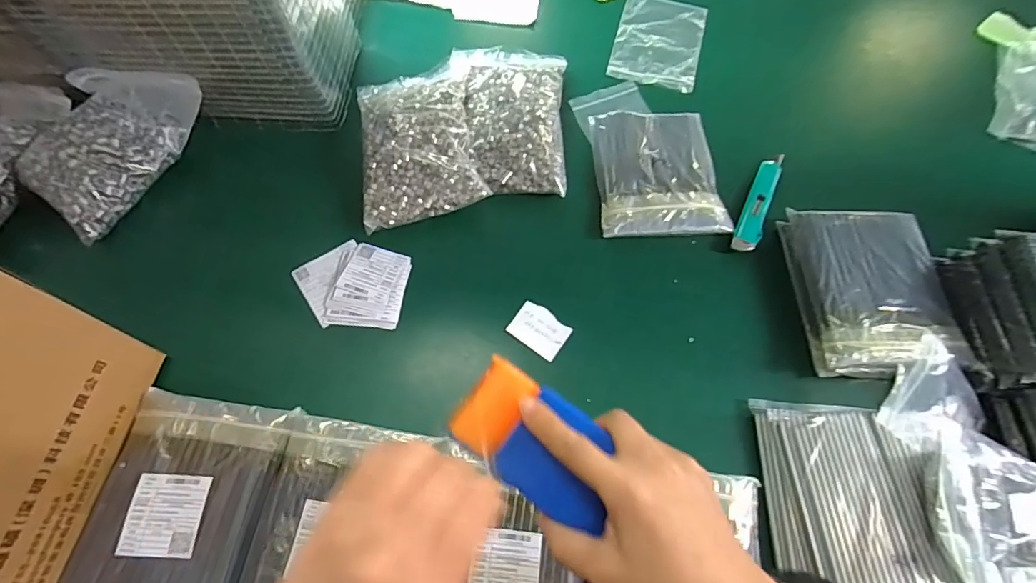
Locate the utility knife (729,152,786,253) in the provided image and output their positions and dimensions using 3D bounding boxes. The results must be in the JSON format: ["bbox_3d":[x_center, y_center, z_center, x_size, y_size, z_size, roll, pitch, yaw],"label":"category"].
[{"bbox_3d":[0.295,-0.112,0.583,0.029,0.010,0.159,26,67,9],"label":"utility knife"}]

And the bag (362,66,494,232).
[{"bbox_3d":[-0.122,-0.188,0.586,0.135,0.053,0.216,-9,66,-6],"label":"bag"}]

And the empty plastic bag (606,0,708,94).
[{"bbox_3d":[0.205,-0.366,0.702,0.121,0.012,0.175,15,66,5],"label":"empty plastic bag"}]

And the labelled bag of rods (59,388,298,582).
[{"bbox_3d":[-0.295,0.184,0.421,0.147,0.030,0.175,8,65,1],"label":"labelled bag of rods"}]

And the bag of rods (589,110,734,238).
[{"bbox_3d":[0.173,-0.150,0.593,0.148,0.017,0.183,0,65,-3],"label":"bag of rods"}]

